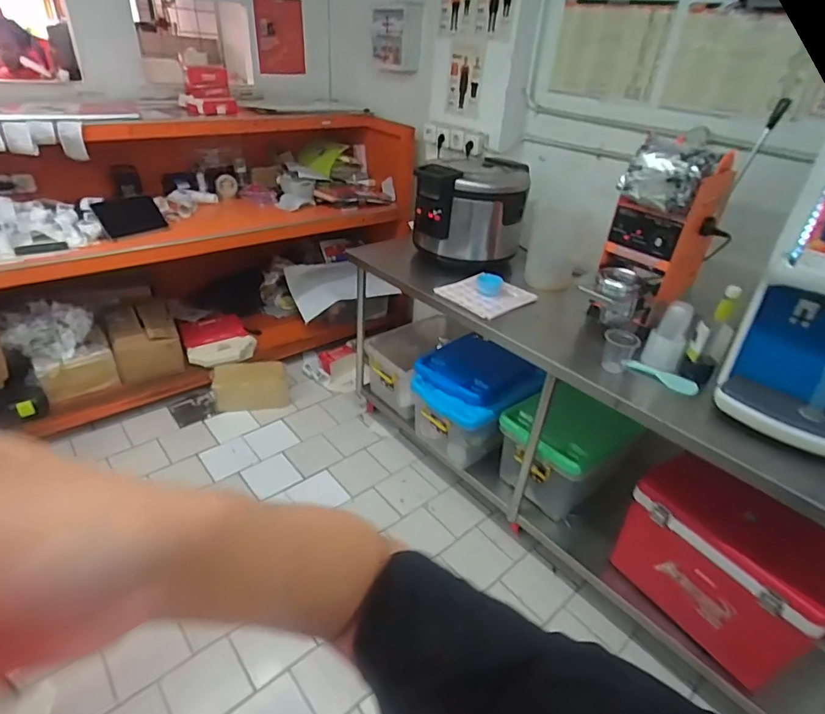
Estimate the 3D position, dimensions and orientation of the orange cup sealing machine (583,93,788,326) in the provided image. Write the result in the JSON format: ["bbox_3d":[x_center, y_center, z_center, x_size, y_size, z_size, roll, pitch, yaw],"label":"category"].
[{"bbox_3d":[0.789,-0.386,1.489,0.286,0.576,0.458,27,38,30],"label":"orange cup sealing machine"}]

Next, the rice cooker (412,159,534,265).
[{"bbox_3d":[0.223,-0.564,1.887,0.416,0.365,0.385,8,33,5],"label":"rice cooker"}]

